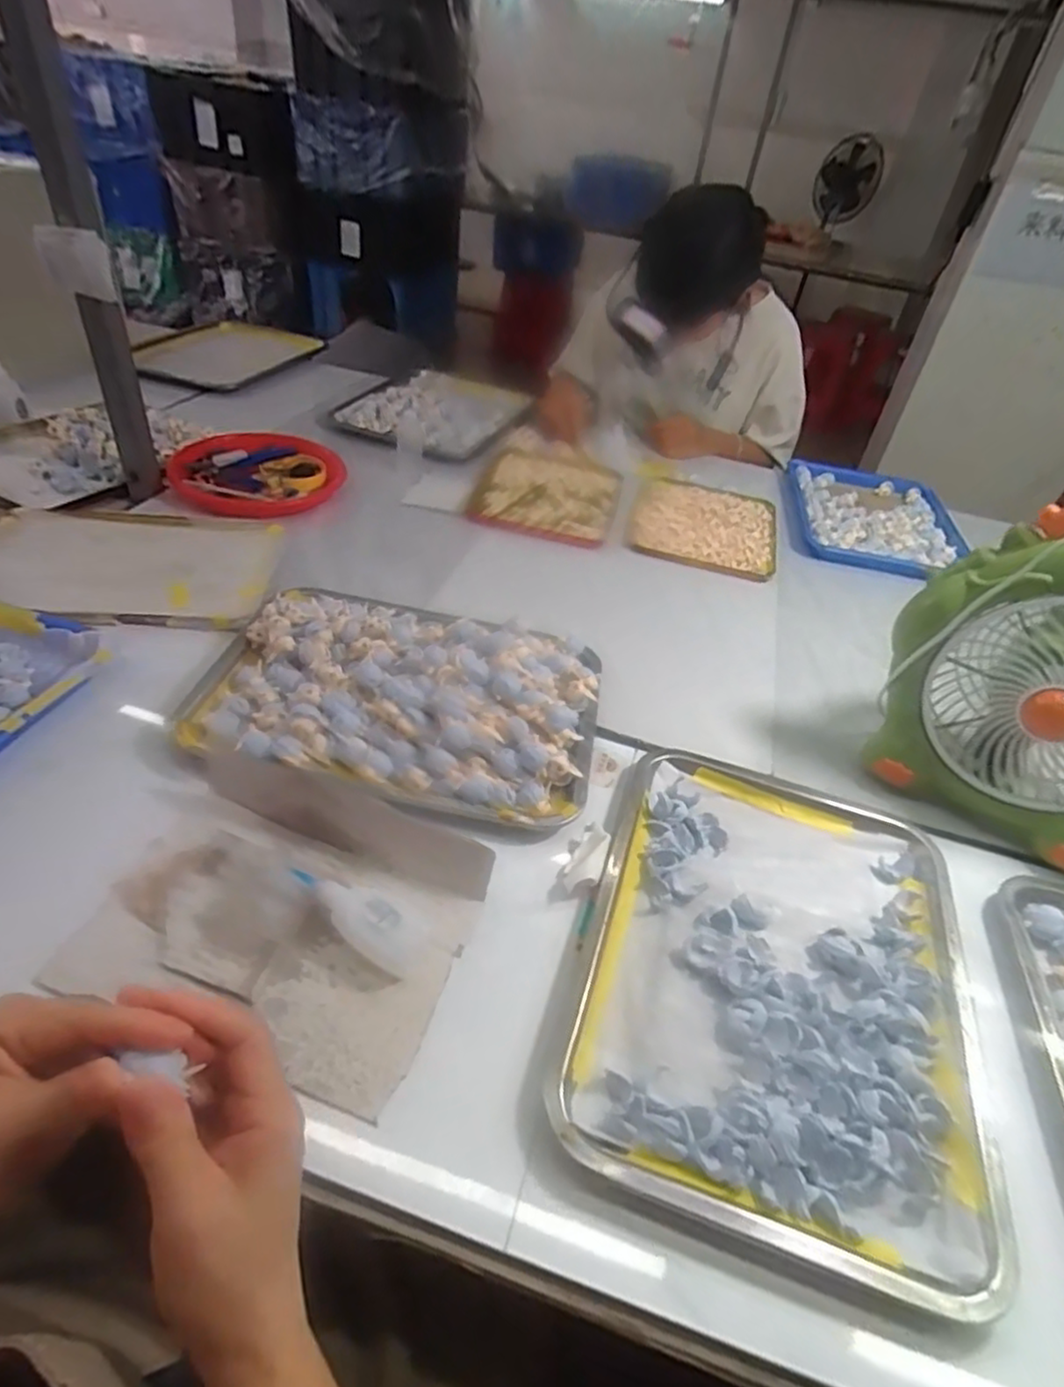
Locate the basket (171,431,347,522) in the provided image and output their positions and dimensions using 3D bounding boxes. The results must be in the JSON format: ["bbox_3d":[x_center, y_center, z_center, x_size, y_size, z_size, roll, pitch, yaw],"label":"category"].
[{"bbox_3d":[-0.369,-0.297,0.941,0.201,0.037,0.191,5,40,-4],"label":"basket"}]

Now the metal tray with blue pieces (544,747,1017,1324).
[{"bbox_3d":[0.174,0.183,0.503,0.267,0.023,0.355,16,42,10],"label":"metal tray with blue pieces"}]

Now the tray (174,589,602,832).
[{"bbox_3d":[-0.114,-0.010,0.644,0.348,0.054,0.248,11,41,4],"label":"tray"}]

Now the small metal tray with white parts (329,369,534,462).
[{"bbox_3d":[-0.168,-0.505,1.237,0.259,0.030,0.356,19,41,12],"label":"small metal tray with white parts"}]

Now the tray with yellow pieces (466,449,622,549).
[{"bbox_3d":[0.029,-0.312,1.078,0.204,0.026,0.282,13,40,5],"label":"tray with yellow pieces"}]

